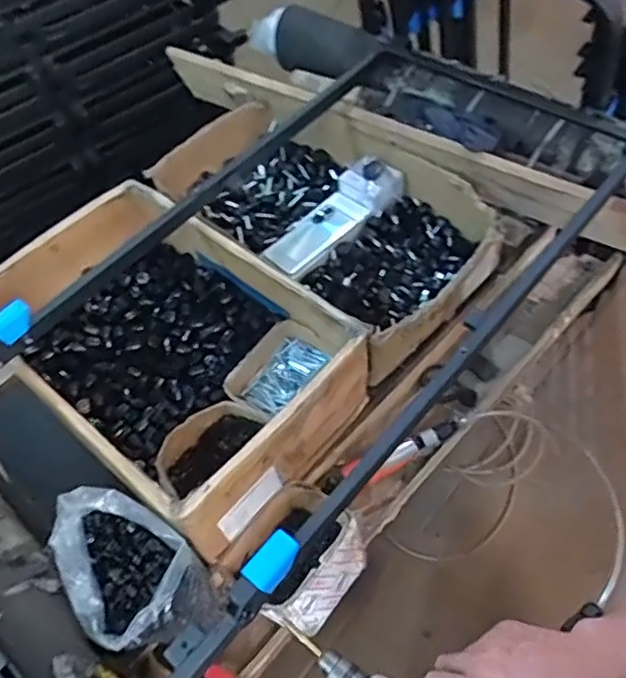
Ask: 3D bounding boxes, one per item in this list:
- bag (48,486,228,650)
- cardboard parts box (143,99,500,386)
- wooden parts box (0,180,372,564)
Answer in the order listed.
[{"bbox_3d":[-0.218,0.280,0.771,0.135,0.150,0.188,-33,58,-16],"label":"bag"},{"bbox_3d":[0.003,-0.235,1.110,0.333,0.160,0.635,-41,60,-20],"label":"cardboard parts box"},{"bbox_3d":[-0.221,0.001,0.937,0.534,0.161,0.355,35,66,26],"label":"wooden parts box"}]

